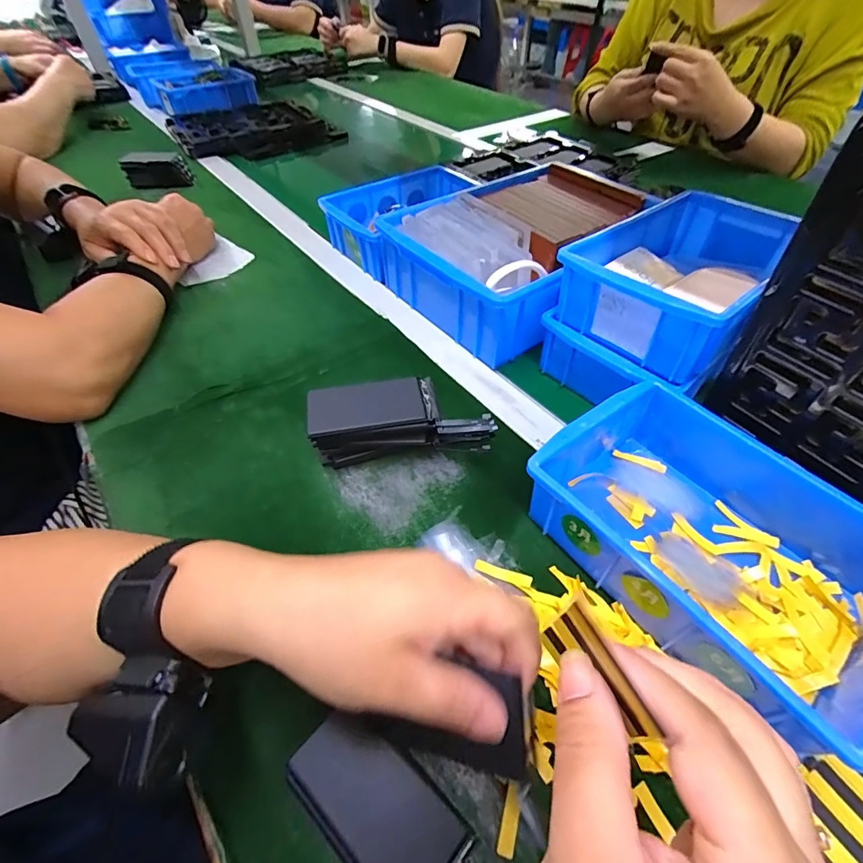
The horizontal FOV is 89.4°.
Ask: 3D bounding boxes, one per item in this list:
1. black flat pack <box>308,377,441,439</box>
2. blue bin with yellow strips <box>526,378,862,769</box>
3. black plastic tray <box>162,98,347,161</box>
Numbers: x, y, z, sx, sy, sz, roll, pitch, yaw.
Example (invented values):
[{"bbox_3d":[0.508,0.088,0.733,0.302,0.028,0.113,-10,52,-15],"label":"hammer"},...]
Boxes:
[{"bbox_3d":[-0.042,-0.019,0.315,0.090,0.011,0.041,-7,50,-6],"label":"black flat pack"},{"bbox_3d":[0.172,0.066,0.271,0.138,0.066,0.200,-28,54,-22],"label":"blue bin with yellow strips"},{"bbox_3d":[-0.366,-0.639,0.912,0.312,0.034,0.246,-25,53,-20],"label":"black plastic tray"}]

